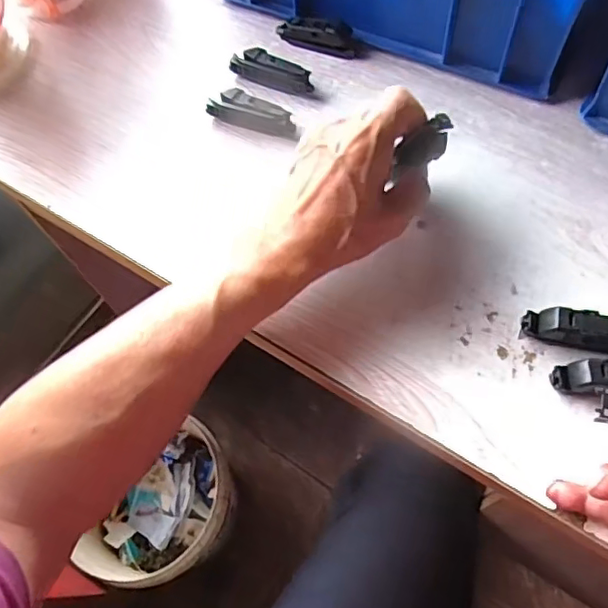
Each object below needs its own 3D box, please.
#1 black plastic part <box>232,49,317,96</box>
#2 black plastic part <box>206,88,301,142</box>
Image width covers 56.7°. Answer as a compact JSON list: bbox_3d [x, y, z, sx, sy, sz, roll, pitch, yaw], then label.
[{"bbox_3d":[-0.027,-0.200,0.484,0.074,0.017,0.022,22,68,15],"label":"black plastic part"},{"bbox_3d":[-0.039,-0.155,0.465,0.082,0.020,0.021,24,69,15],"label":"black plastic part"}]

